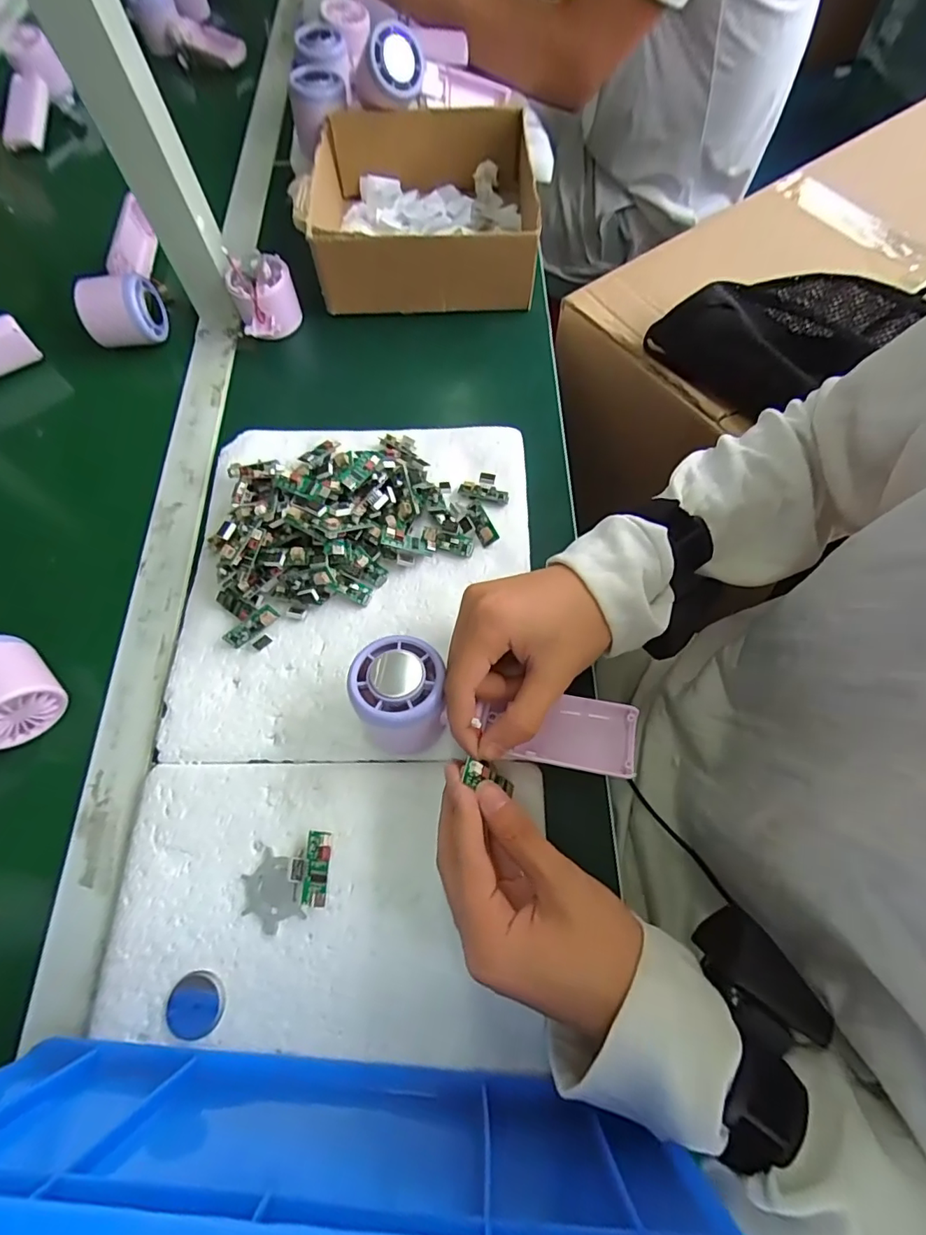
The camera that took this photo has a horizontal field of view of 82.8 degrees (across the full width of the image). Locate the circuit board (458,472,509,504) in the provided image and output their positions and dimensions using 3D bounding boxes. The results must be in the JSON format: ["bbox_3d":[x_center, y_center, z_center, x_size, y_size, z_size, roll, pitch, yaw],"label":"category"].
[{"bbox_3d":[0.017,-0.102,0.413,0.038,0.010,0.022,8,68,5],"label":"circuit board"}]

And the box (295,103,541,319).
[{"bbox_3d":[-0.045,-0.408,0.520,0.219,0.071,0.220,-2,67,1],"label":"box"}]

